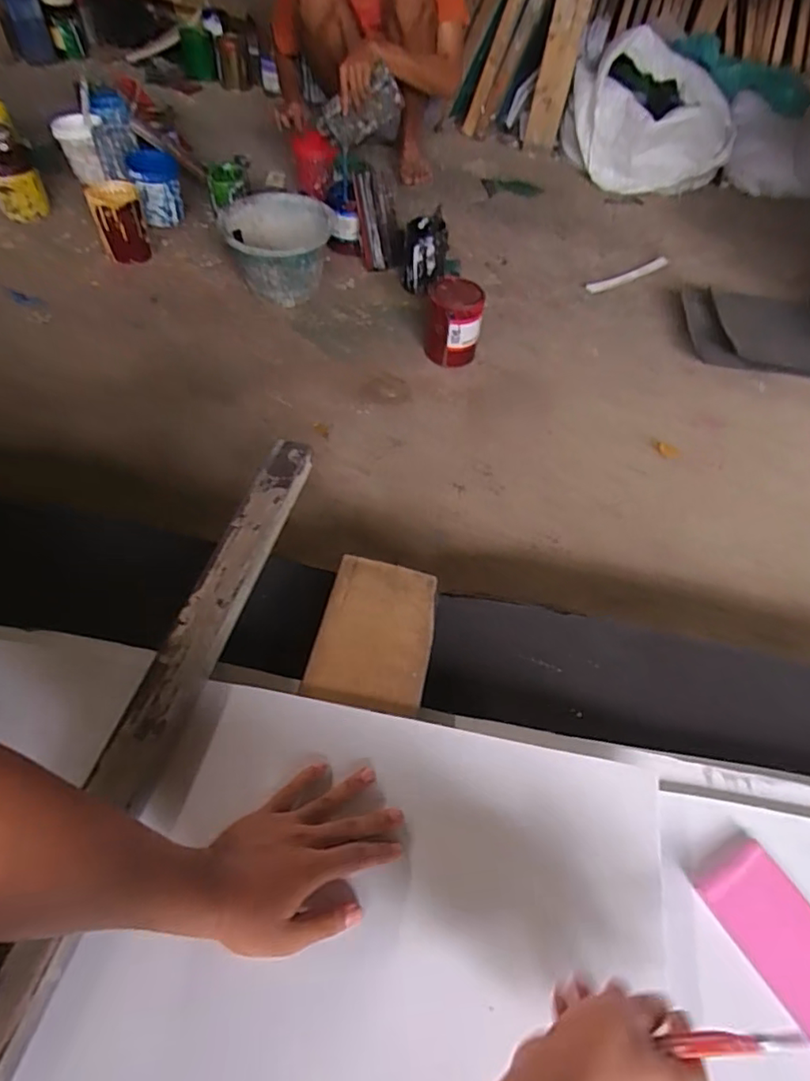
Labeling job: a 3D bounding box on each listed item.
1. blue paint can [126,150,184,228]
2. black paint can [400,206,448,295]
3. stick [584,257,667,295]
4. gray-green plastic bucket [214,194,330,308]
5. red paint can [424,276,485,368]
[{"bbox_3d":[-0.601,-0.856,1.383,0.114,0.125,0.137,-16,58,-16],"label":"blue paint can"},{"bbox_3d":[0.045,-0.654,1.302,0.101,0.148,0.082,5,54,-1],"label":"black paint can"},{"bbox_3d":[0.564,-0.669,1.428,0.271,0.013,0.034,-24,60,-20],"label":"stick"},{"bbox_3d":[-0.267,-0.626,1.216,0.226,0.128,0.215,2,55,-3],"label":"gray-green plastic bucket"},{"bbox_3d":[0.102,-0.451,1.169,0.110,0.138,0.106,2,55,-3],"label":"red paint can"}]

